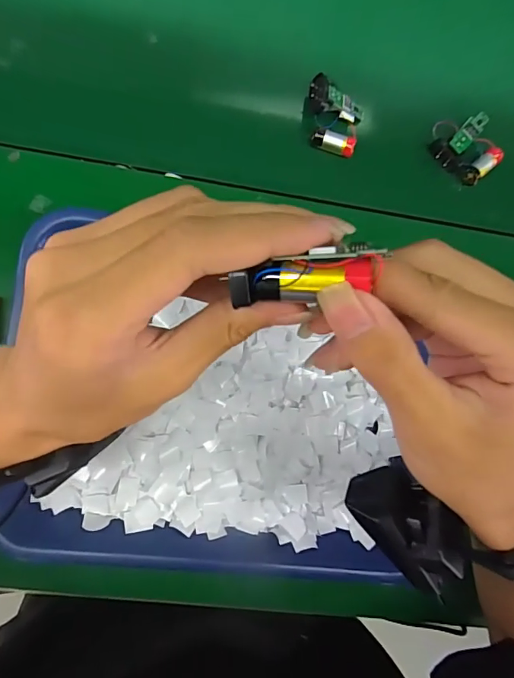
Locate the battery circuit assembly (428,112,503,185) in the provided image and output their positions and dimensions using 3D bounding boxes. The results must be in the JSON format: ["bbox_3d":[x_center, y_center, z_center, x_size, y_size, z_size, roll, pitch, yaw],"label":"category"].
[{"bbox_3d":[0.186,-0.171,0.392,0.051,0.017,0.060,-42,93,-6],"label":"battery circuit assembly"}]

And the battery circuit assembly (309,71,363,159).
[{"bbox_3d":[0.065,-0.190,0.376,0.054,0.020,0.051,23,86,-6],"label":"battery circuit assembly"}]

